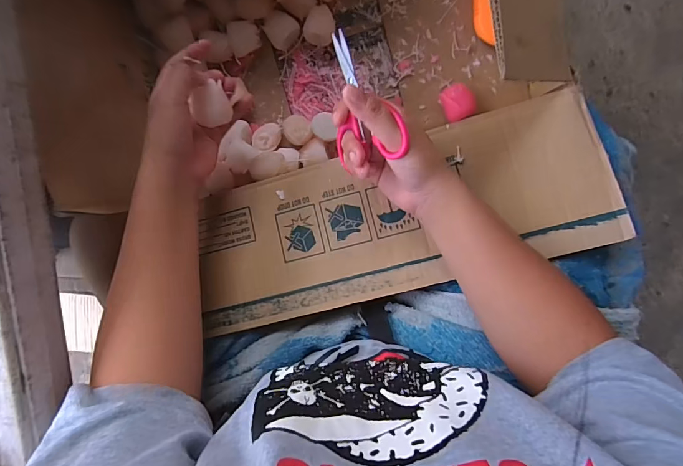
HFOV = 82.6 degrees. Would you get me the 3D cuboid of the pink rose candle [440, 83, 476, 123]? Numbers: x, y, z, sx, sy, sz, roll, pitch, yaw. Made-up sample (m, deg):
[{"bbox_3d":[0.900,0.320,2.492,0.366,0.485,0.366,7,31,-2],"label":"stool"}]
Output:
[{"bbox_3d":[0.144,-0.160,0.472,0.042,0.027,0.042,1,98,5],"label":"pink rose candle"}]

